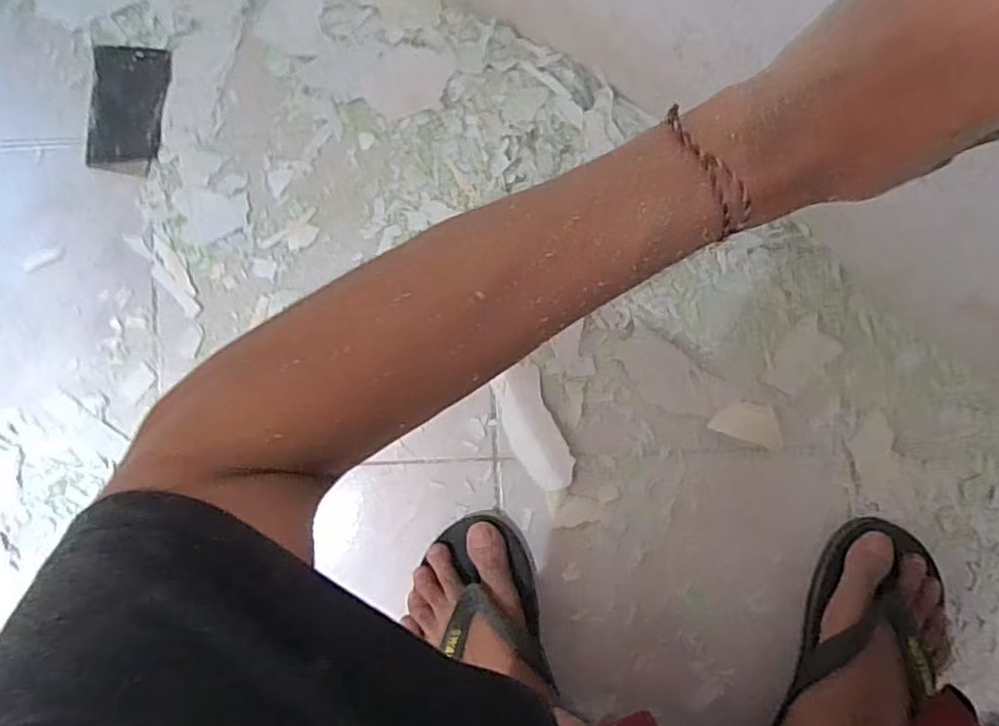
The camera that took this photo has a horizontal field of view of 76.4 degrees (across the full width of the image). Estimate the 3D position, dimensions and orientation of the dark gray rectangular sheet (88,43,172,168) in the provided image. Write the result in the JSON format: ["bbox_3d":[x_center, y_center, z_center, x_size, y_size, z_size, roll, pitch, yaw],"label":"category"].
[{"bbox_3d":[-0.338,-0.232,0.574,0.066,0.006,0.107,7,90,3],"label":"dark gray rectangular sheet"}]

